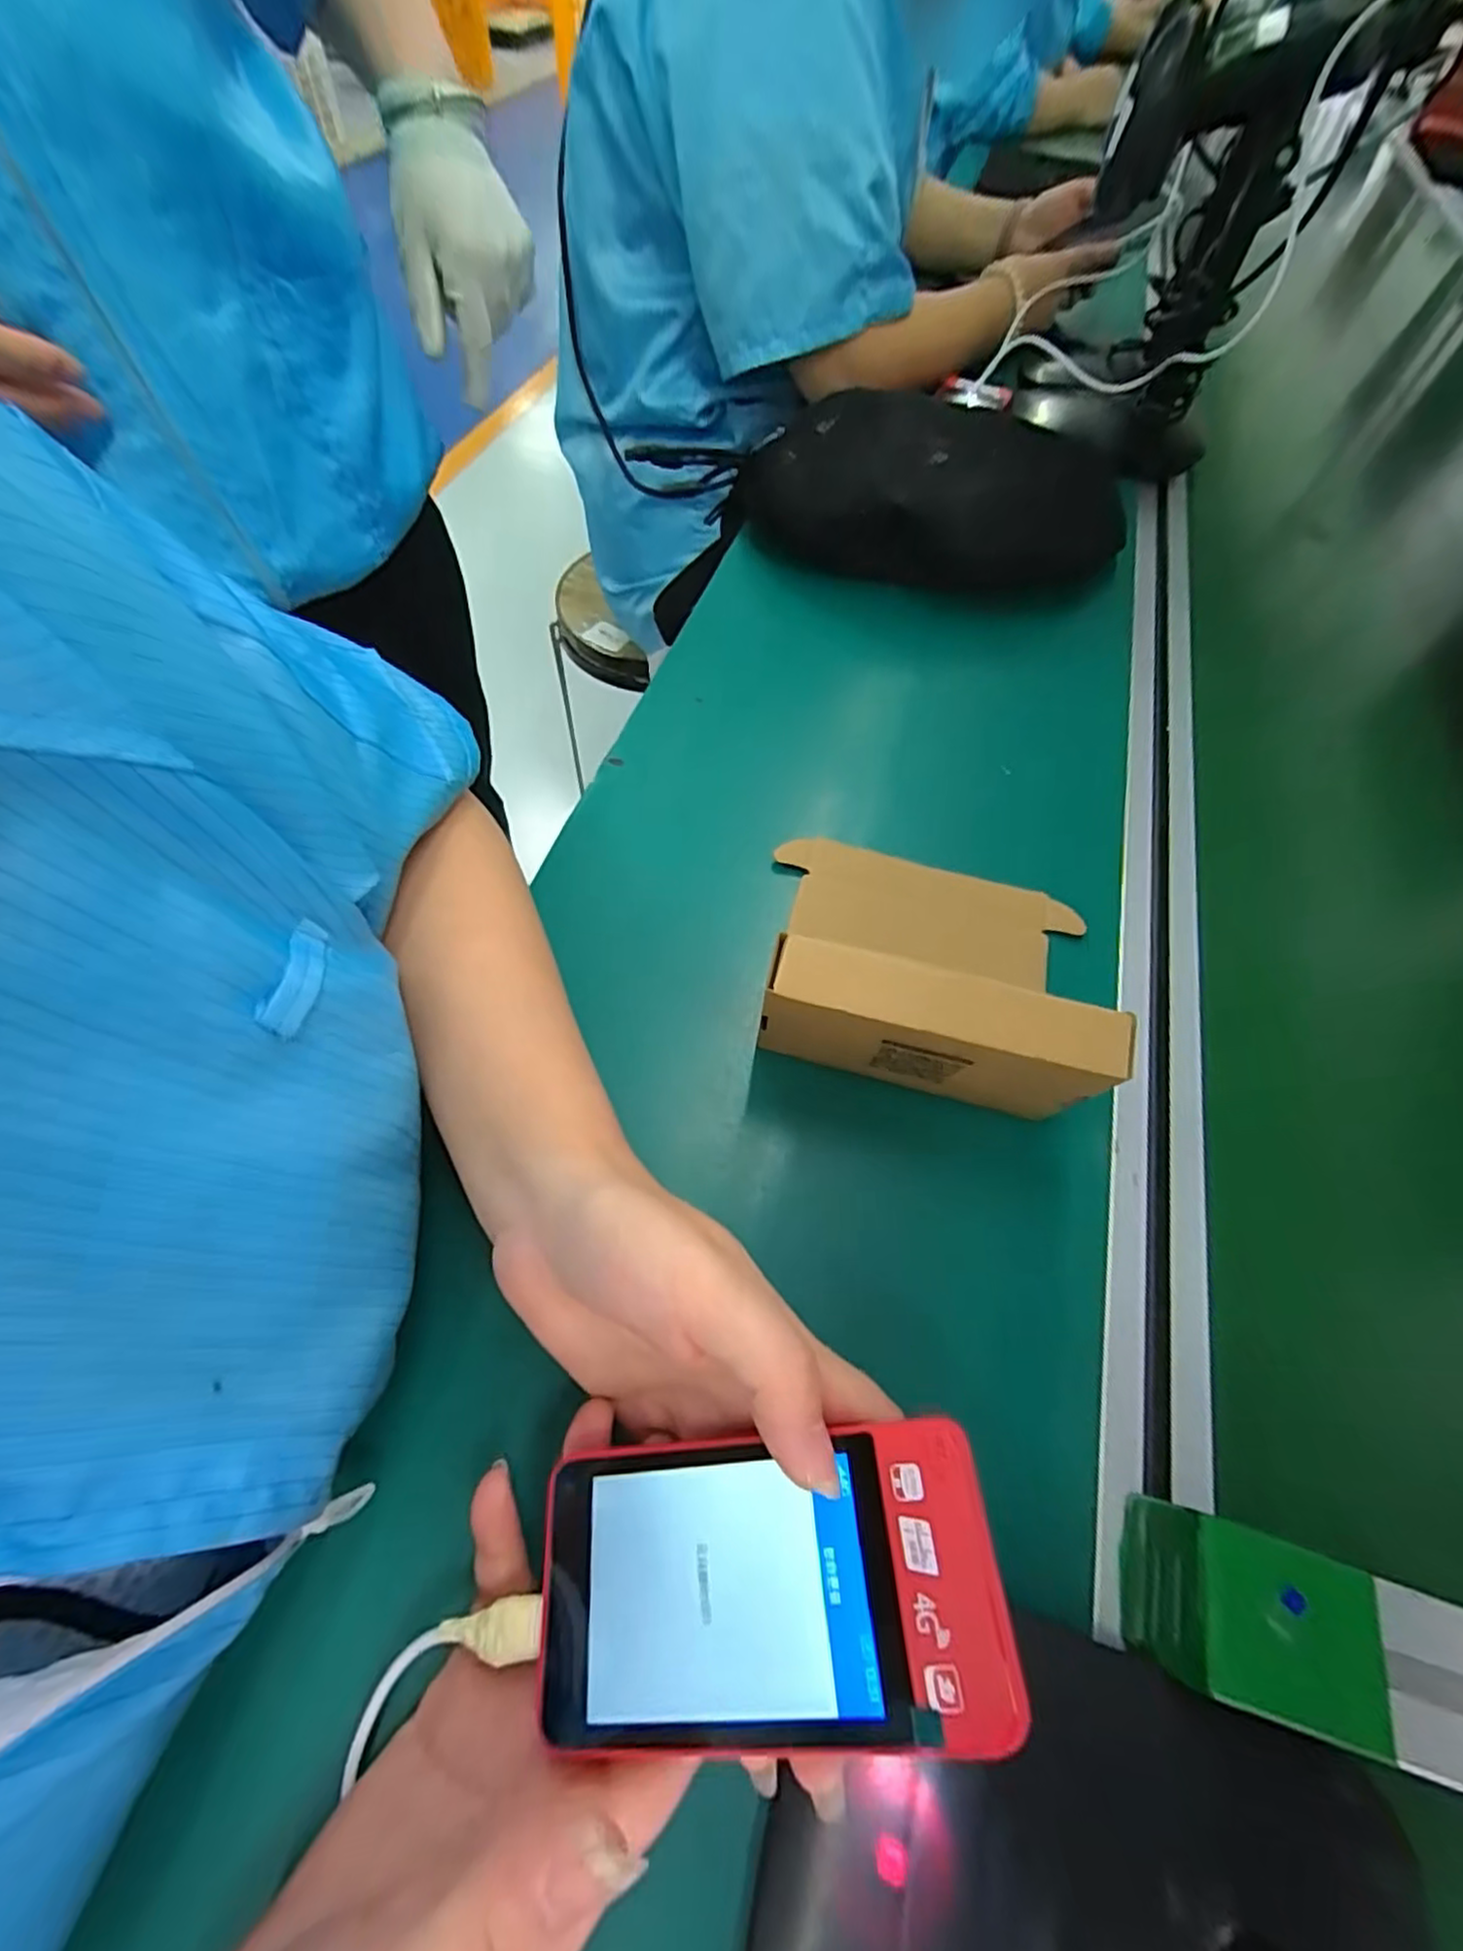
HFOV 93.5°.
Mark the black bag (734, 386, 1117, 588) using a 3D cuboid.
[{"bbox_3d":[0.143,-0.335,0.485,0.272,0.075,0.098,4,60,0],"label":"black bag"}]

